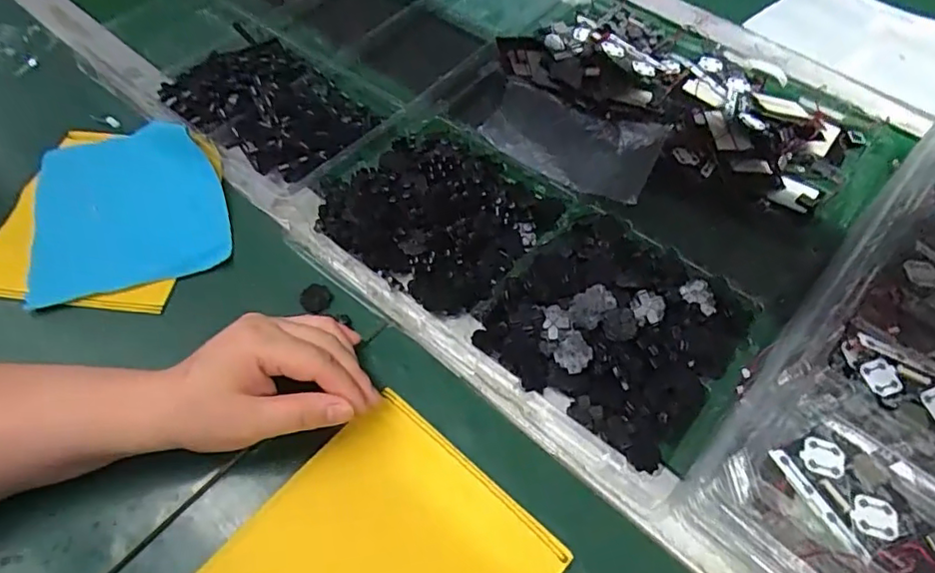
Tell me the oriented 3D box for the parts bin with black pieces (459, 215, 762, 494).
[{"bbox_3d":[0.103,0.025,0.397,0.157,0.034,0.149,36,63,20],"label":"parts bin with black pieces"}]

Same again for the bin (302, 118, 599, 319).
[{"bbox_3d":[-0.023,-0.067,0.451,0.173,0.034,0.152,38,64,21],"label":"bin"}]

